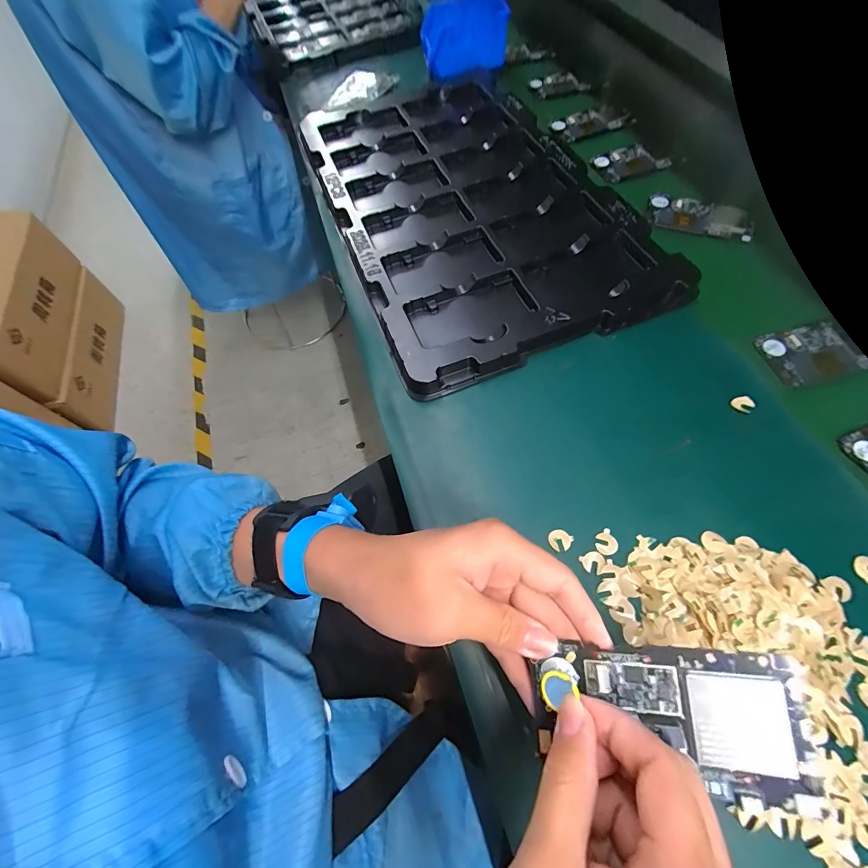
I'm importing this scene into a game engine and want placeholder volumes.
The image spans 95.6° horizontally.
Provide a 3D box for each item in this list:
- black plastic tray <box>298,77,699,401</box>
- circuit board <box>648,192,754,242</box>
[{"bbox_3d":[0.031,-0.318,0.528,0.329,0.041,0.558,-21,64,-7],"label":"black plastic tray"},{"bbox_3d":[0.336,-0.273,0.493,0.119,0.005,0.068,16,65,11],"label":"circuit board"}]

